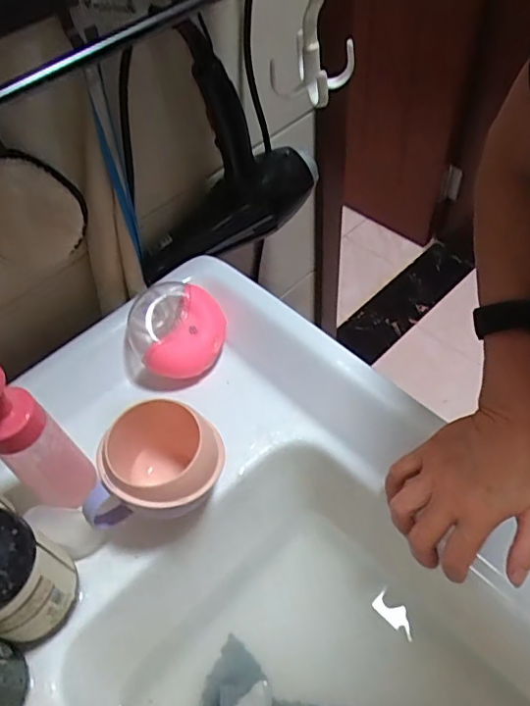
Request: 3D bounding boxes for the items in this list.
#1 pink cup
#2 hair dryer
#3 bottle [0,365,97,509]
[{"bbox_3d":[-0.085,0.100,0.468,0.099,0.081,0.098,-3,53,4],"label":"pink cup"},{"bbox_3d":[-0.052,-0.208,0.606,0.105,0.206,0.223,30,61,24],"label":"hair dryer"},{"bbox_3d":[-0.187,0.071,0.435,0.044,0.179,0.053,15,56,16],"label":"bottle"}]

